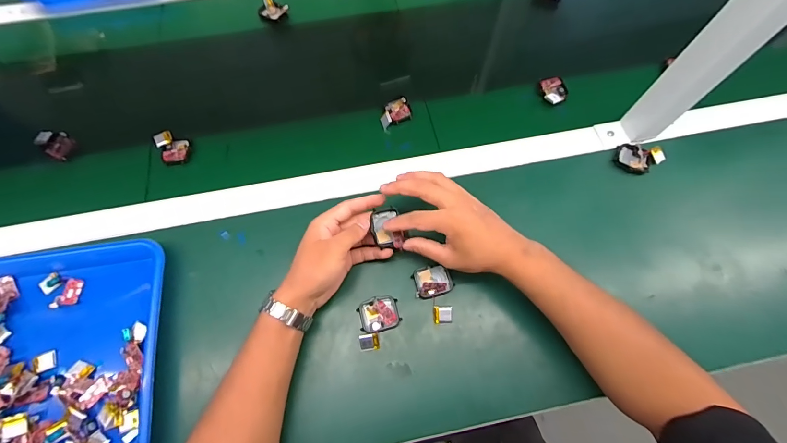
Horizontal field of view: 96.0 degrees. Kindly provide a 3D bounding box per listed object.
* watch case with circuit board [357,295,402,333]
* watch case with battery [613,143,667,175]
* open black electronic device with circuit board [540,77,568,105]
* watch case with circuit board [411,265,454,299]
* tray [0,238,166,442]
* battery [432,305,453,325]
[{"bbox_3d":[-0.017,0.110,0.422,0.047,0.012,0.038,-13,68,-5],"label":"watch case with circuit board"},{"bbox_3d":[0.343,-0.088,0.493,0.060,0.015,0.042,10,68,5],"label":"watch case with battery"},{"bbox_3d":[0.248,-0.199,0.545,0.039,0.011,0.051,-2,68,0],"label":"open black electronic device with circuit board"},{"bbox_3d":[0.049,0.072,0.431,0.048,0.017,0.038,-10,68,-3],"label":"watch case with circuit board"},{"bbox_3d":[-0.429,0.157,0.388,0.342,0.038,0.263,-9,68,-3],"label":"tray"},{"bbox_3d":[0.059,0.110,0.419,0.022,0.007,0.019,-2,68,0],"label":"battery"}]

